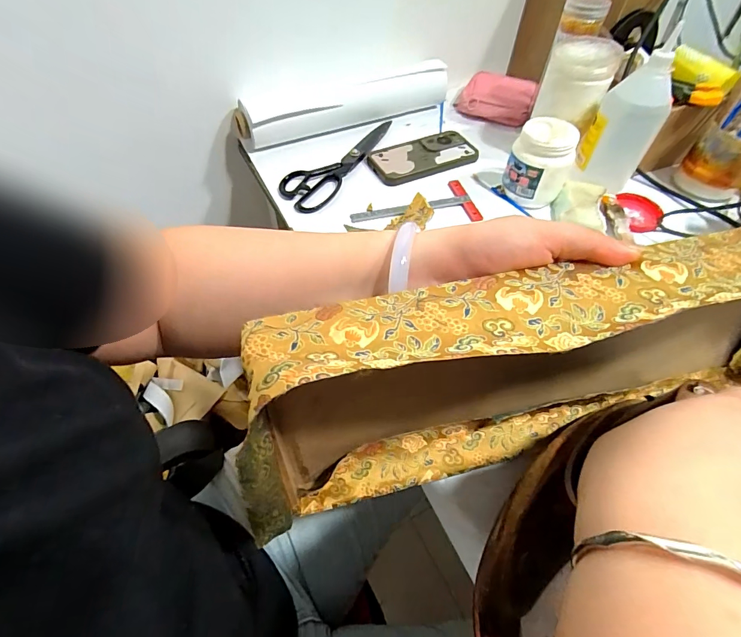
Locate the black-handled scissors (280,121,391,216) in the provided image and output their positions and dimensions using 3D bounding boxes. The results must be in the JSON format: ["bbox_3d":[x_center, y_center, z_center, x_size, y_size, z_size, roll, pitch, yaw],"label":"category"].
[{"bbox_3d":[-0.047,-0.248,0.603,0.078,0.011,0.261,24,57,15],"label":"black-handled scissors"}]

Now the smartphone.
[{"bbox_3d":[0.082,-0.248,0.606,0.163,0.013,0.085,-16,56,-13],"label":"smartphone"}]

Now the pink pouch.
[{"bbox_3d":[0.220,-0.391,0.703,0.139,0.040,0.110,14,55,9],"label":"pink pouch"}]

